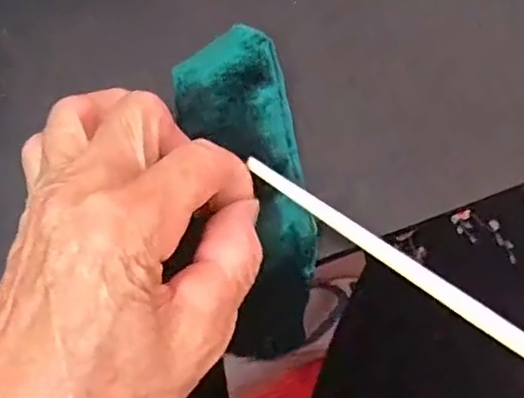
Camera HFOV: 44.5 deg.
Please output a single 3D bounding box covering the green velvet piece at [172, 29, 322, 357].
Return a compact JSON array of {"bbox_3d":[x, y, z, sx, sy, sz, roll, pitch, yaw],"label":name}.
[{"bbox_3d":[-0.003,-0.004,0.235,0.040,0.010,0.117,-13,80,-2],"label":"green velvet piece"}]

